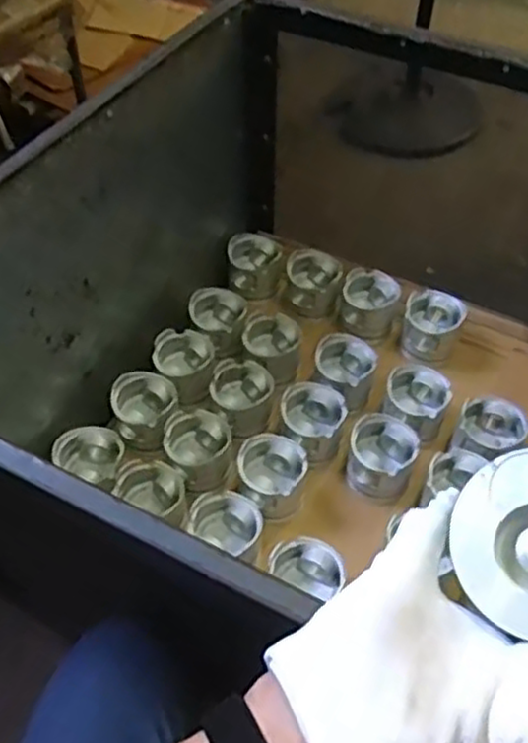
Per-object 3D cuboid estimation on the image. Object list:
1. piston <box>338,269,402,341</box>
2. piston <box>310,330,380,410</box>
[{"bbox_3d":[0.174,-0.111,1.192,0.095,0.062,0.099,9,52,6],"label":"piston"},{"bbox_3d":[0.122,0.005,1.107,0.091,0.073,0.104,12,52,9],"label":"piston"}]

